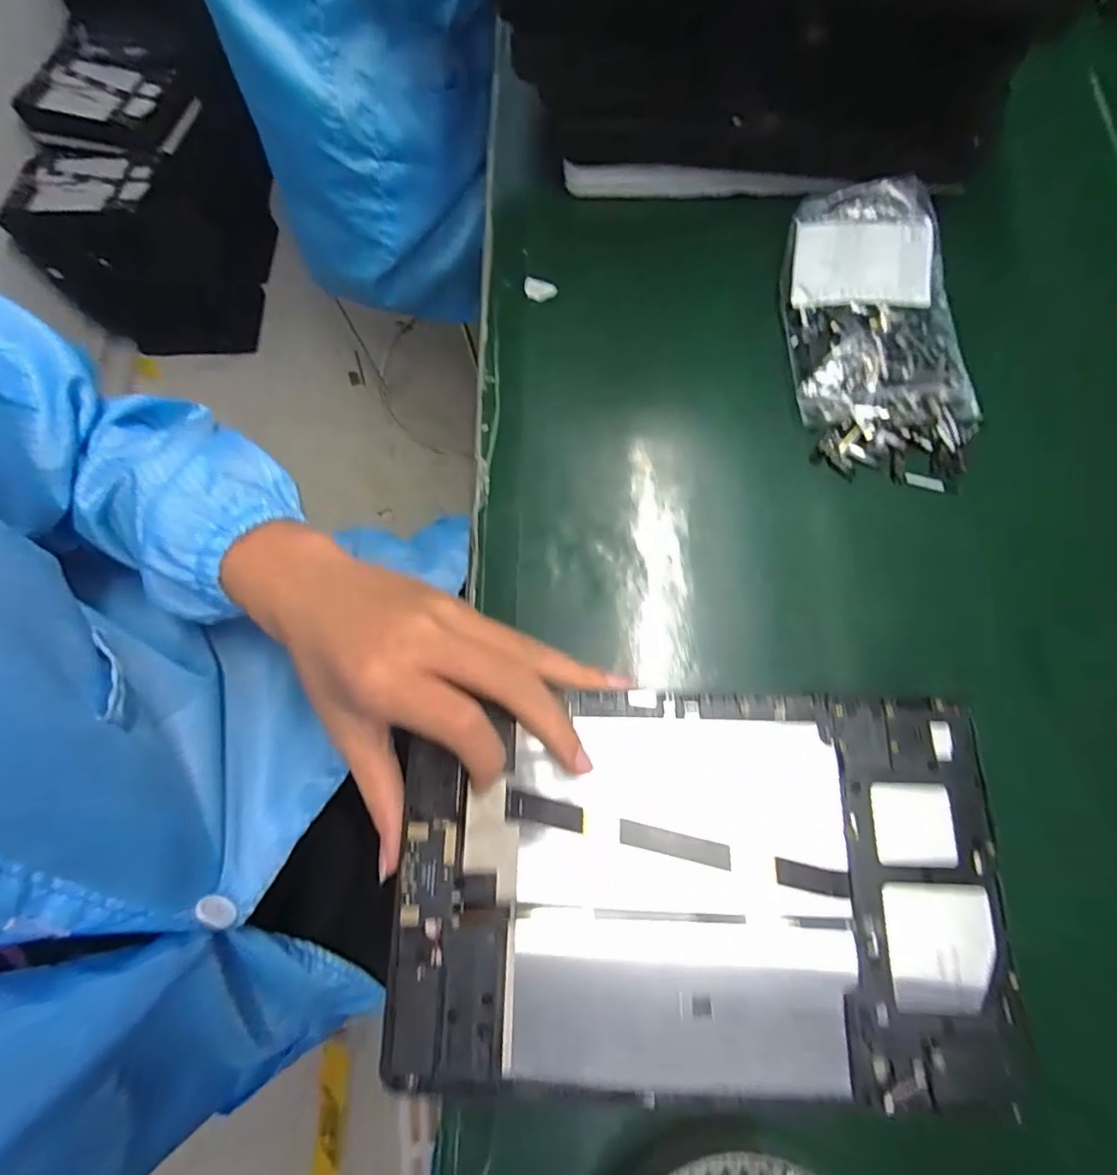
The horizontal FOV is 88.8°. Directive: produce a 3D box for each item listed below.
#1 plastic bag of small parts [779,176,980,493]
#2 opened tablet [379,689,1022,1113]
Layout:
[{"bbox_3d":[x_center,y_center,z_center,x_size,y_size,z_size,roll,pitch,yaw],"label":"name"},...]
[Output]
[{"bbox_3d":[0.174,-0.139,0.309,0.089,0.030,0.163,-4,75,1],"label":"plastic bag of small parts"},{"bbox_3d":[0.054,0.120,0.235,0.237,0.015,0.147,-1,75,2],"label":"opened tablet"}]

